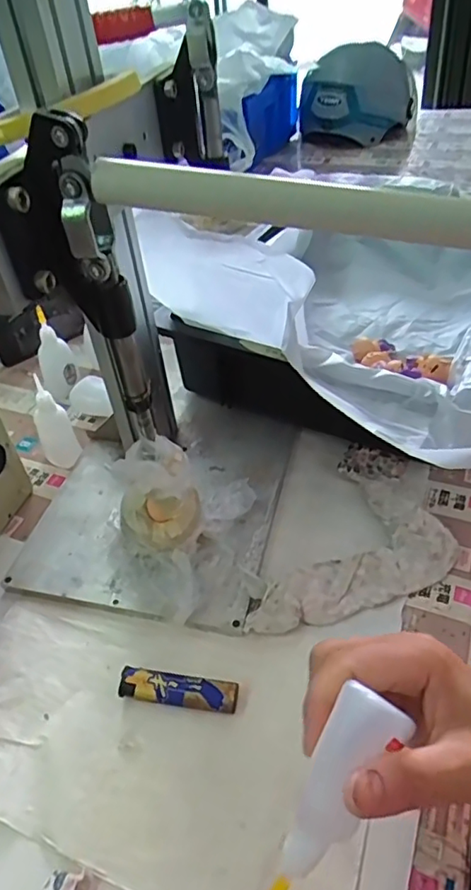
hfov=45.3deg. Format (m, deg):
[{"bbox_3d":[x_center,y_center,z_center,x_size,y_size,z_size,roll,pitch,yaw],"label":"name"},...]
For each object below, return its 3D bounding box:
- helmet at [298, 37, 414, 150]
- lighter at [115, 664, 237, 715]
[{"bbox_3d":[0.249,-0.713,1.154,0.232,0.181,0.208,6,44,12],"label":"helmet"},{"bbox_3d":[-0.039,0.167,0.384,0.080,0.010,0.019,4,44,10],"label":"lighter"}]

